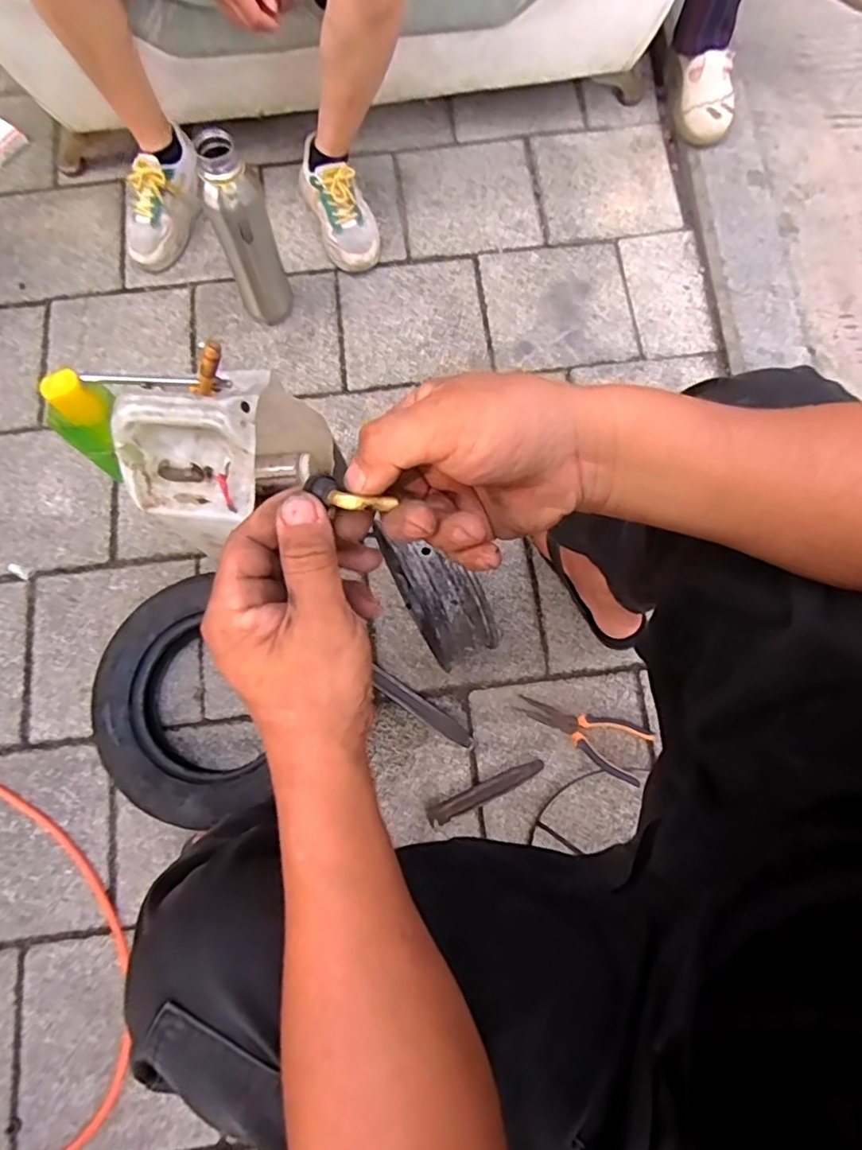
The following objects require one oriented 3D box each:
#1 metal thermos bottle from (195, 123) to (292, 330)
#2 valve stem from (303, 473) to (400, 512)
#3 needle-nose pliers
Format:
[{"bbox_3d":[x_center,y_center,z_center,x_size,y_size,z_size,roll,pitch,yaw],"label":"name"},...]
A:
[{"bbox_3d":[-0.266,-0.485,0.873,0.073,0.289,0.065,19,74,5],"label":"metal thermos bottle"},{"bbox_3d":[-0.042,-0.040,0.299,0.045,0.012,0.017,18,74,2],"label":"valve stem"},{"bbox_3d":[0.216,0.217,0.836,0.185,0.017,0.077,26,75,7],"label":"needle-nose pliers"}]

